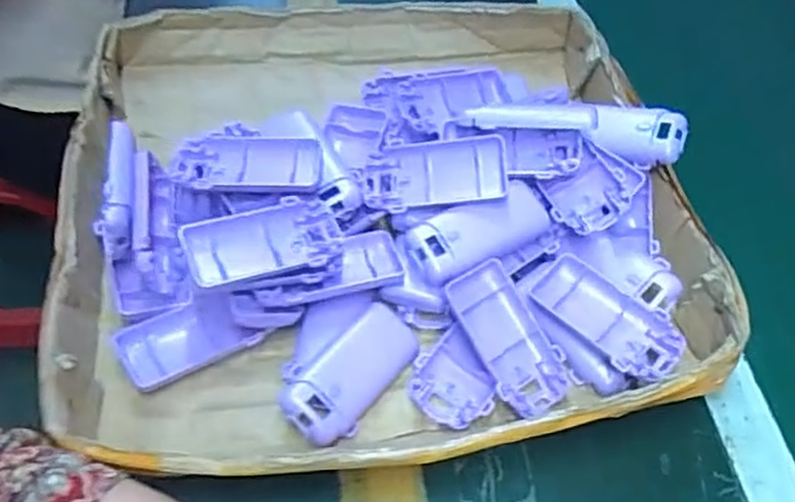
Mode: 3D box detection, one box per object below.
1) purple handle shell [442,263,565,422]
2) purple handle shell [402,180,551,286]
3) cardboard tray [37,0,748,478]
[{"bbox_3d":[0.067,0.055,0.438,0.046,0.013,0.094,-30,87,-24],"label":"purple handle shell"},{"bbox_3d":[0.053,-0.014,0.460,0.093,0.017,0.039,-22,78,-15],"label":"purple handle shell"},{"bbox_3d":[-0.011,-0.045,0.498,0.404,0.074,0.394,-6,54,-10],"label":"cardboard tray"}]

